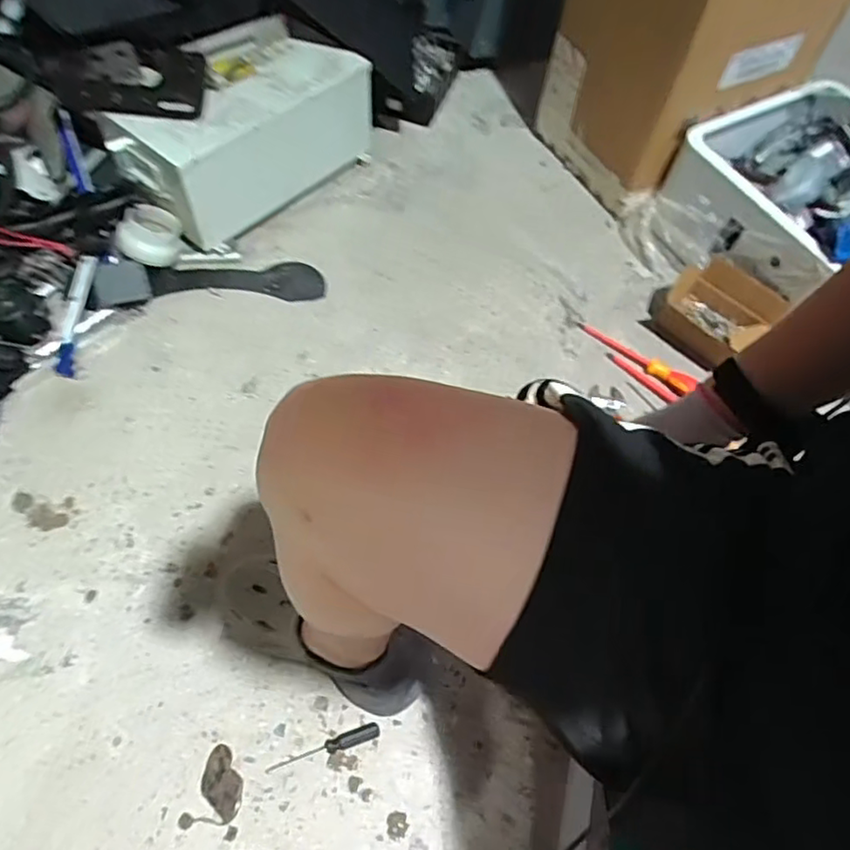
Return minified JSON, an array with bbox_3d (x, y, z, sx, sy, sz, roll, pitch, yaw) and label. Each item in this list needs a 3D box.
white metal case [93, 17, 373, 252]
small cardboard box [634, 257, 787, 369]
[{"bbox_3d":[-0.297,-0.514,1.105,0.422,0.241,0.161,-38,70,-22],"label":"white metal case"},{"bbox_3d":[0.504,-0.200,1.095,0.203,0.091,0.148,41,66,18],"label":"small cardboard box"}]

